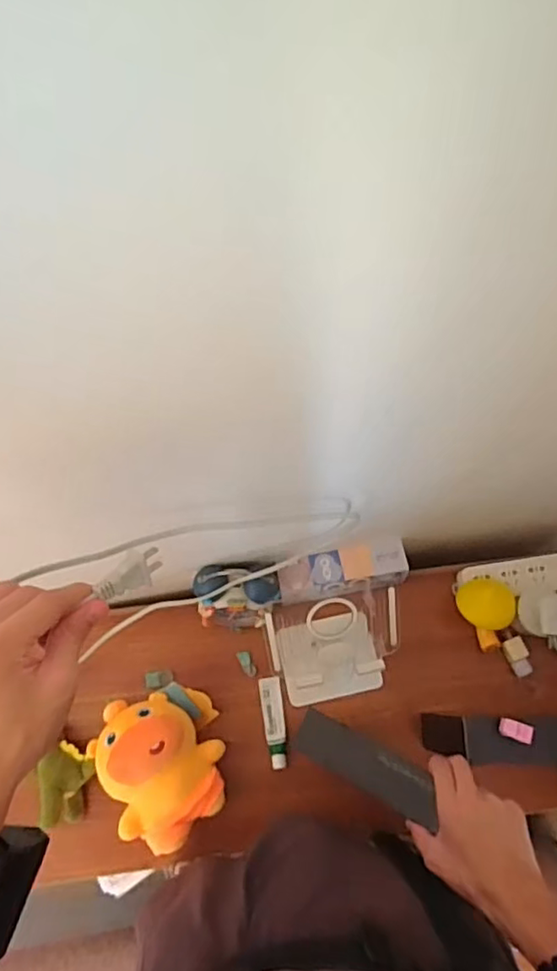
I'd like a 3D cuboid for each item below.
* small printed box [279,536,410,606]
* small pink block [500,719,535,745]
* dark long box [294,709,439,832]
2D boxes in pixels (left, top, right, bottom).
[{"bbox_3d":[0.091,0.120,0.839,0.181,0.030,0.066,-9,70,-3],"label":"small printed box"},{"bbox_3d":[0.243,0.250,0.602,0.030,0.011,0.018,19,71,7],"label":"small pink block"},{"bbox_3d":[0.098,0.322,0.685,0.180,0.019,0.054,15,66,40],"label":"dark long box"}]

